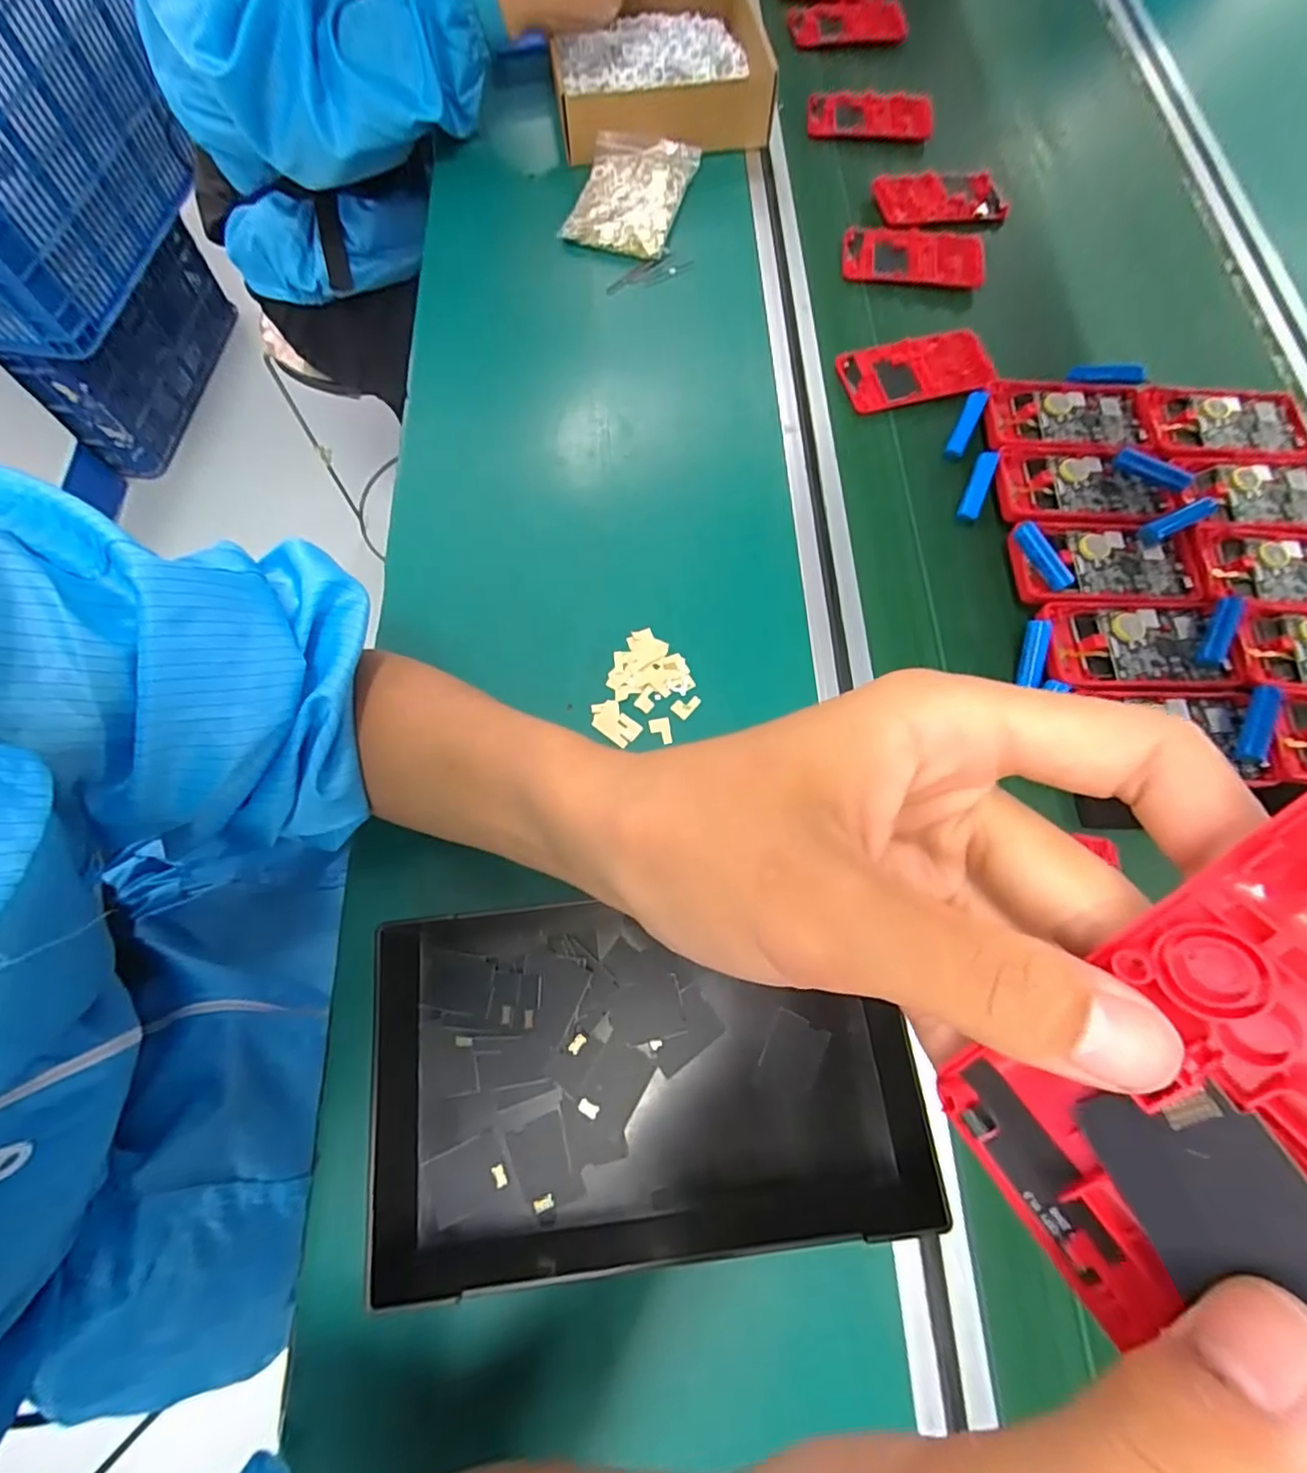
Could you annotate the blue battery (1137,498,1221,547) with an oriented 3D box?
[{"bbox_3d":[0.372,-0.153,0.435,0.055,0.015,0.015,-23,72,-11],"label":"blue battery"}]

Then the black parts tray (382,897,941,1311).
[{"bbox_3d":[-0.007,0.182,0.340,0.283,0.040,0.176,-5,70,-4],"label":"black parts tray"}]

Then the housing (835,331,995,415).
[{"bbox_3d":[0.220,-0.301,0.508,0.129,0.009,0.069,-11,70,-7],"label":"housing"}]

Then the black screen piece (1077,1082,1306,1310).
[{"bbox_3d":[0.096,0.081,0.103,0.004,0.029,0.039,11,41,-31],"label":"black screen piece"}]

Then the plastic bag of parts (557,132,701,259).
[{"bbox_3d":[-0.022,-0.503,0.566,0.096,0.020,0.136,14,69,3],"label":"plastic bag of parts"}]

